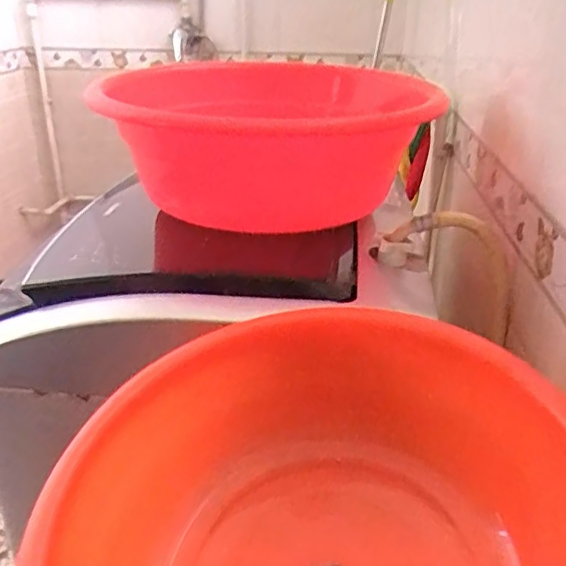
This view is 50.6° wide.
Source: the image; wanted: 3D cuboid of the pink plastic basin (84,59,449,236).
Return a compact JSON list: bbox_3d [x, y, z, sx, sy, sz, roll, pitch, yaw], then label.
[{"bbox_3d":[0.011,-0.175,0.733,0.347,0.139,0.359,1,26,0],"label":"pink plastic basin"}]

